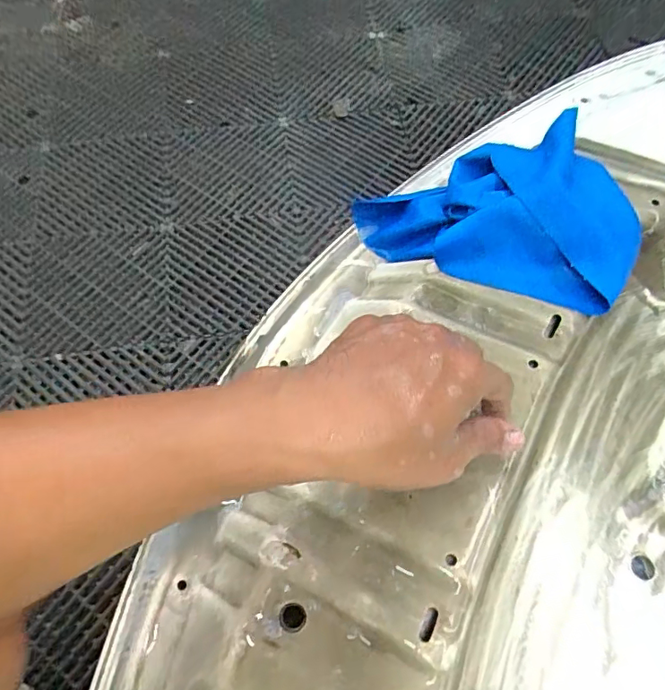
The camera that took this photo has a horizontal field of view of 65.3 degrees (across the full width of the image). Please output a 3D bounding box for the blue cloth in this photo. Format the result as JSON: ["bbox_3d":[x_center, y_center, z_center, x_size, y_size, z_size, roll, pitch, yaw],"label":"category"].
[{"bbox_3d":[0.141,-0.094,0.438,0.205,0.078,0.180,-13,65,-5],"label":"blue cloth"}]

